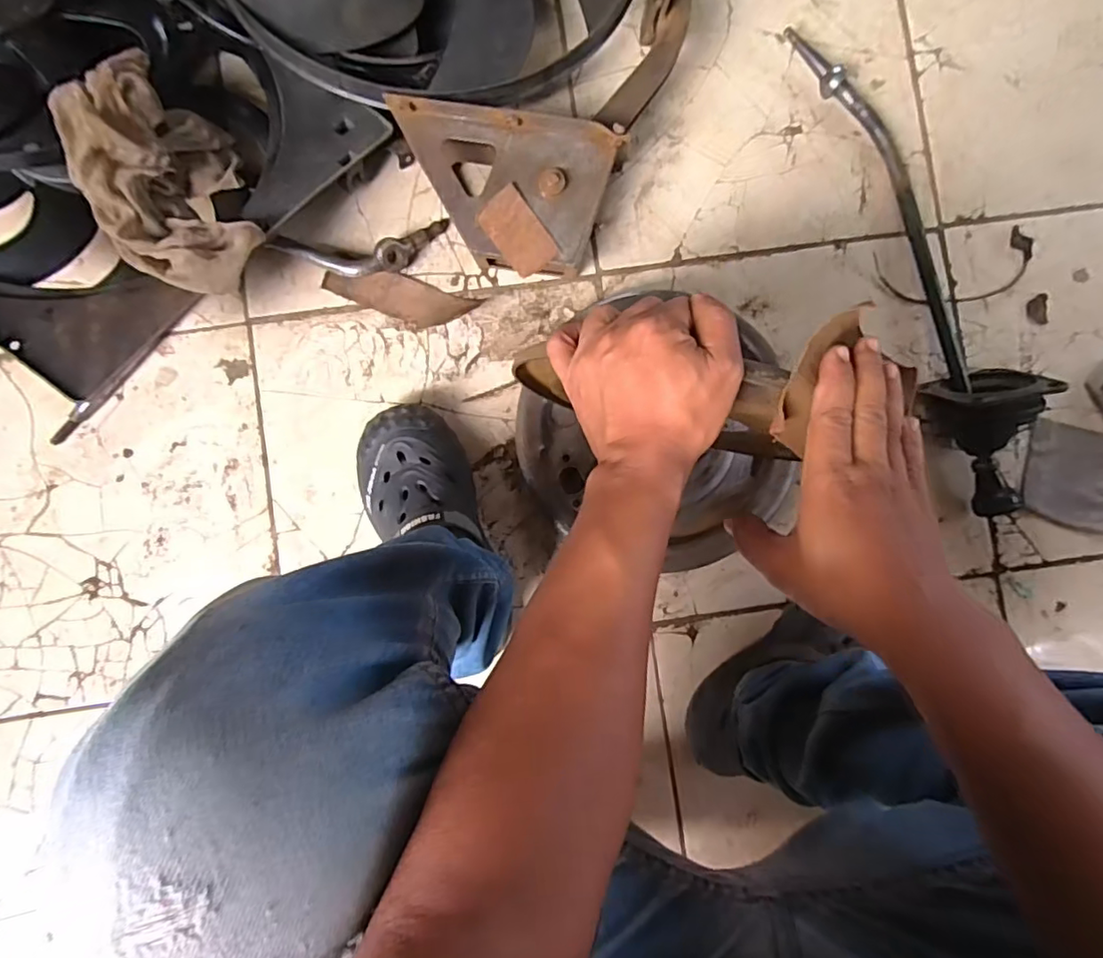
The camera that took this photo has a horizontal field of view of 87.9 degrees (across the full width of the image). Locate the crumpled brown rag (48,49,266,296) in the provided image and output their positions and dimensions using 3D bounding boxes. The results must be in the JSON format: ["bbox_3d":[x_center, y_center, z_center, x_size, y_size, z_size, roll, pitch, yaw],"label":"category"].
[{"bbox_3d":[-0.383,-0.290,0.566,0.129,0.105,0.239,-24,88,-2],"label":"crumpled brown rag"}]

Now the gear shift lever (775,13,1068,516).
[{"bbox_3d":[0.413,-0.247,0.628,0.108,0.092,0.594,-23,91,-1],"label":"gear shift lever"}]

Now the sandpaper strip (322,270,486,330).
[{"bbox_3d":[-0.173,-0.209,0.657,0.167,0.015,0.049,16,90,-1],"label":"sandpaper strip"}]

